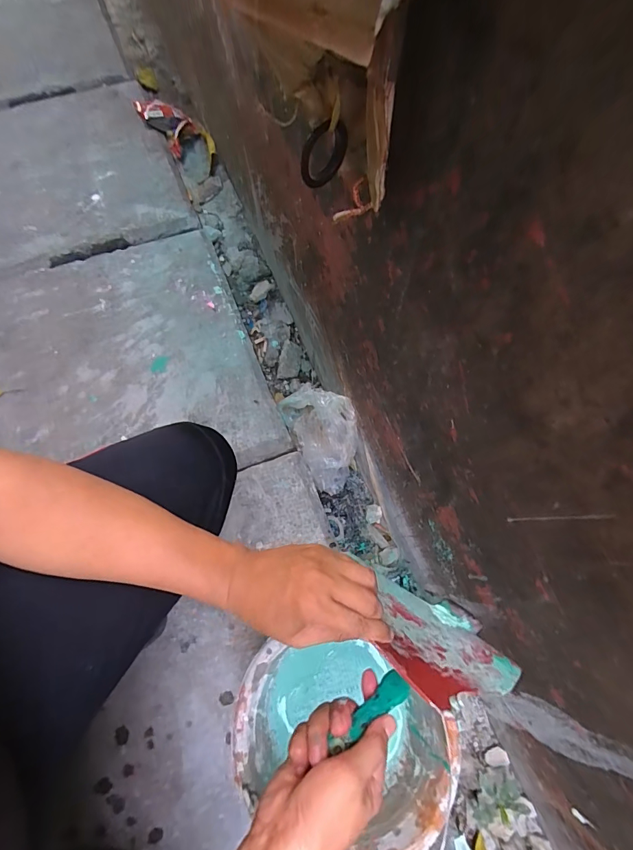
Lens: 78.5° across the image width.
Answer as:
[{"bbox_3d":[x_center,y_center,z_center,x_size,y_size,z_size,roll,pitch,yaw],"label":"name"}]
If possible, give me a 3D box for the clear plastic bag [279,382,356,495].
[{"bbox_3d":[0.015,0.013,0.725,0.105,0.132,0.195,-21,71,-10],"label":"clear plastic bag"}]

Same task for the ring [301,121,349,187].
[{"bbox_3d":[0.006,-0.227,0.327,0.014,0.051,0.052,38,72,12],"label":"ring"}]

